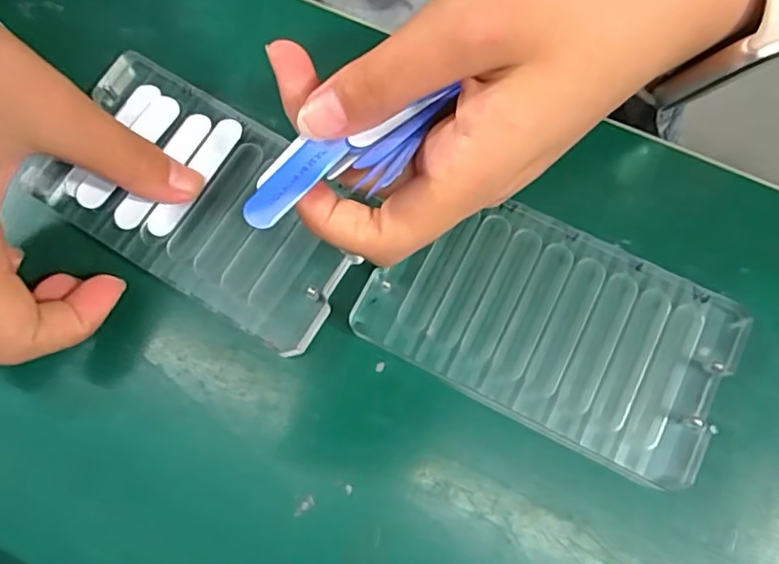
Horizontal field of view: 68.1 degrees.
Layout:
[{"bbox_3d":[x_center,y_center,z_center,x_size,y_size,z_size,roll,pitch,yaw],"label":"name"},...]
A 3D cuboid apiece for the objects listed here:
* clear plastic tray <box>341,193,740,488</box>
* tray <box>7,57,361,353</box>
[{"bbox_3d":[0.055,0.016,0.204,0.122,0.013,0.068,25,77,7],"label":"clear plastic tray"},{"bbox_3d":[-0.070,-0.033,0.215,0.124,0.008,0.067,31,78,9],"label":"tray"}]

